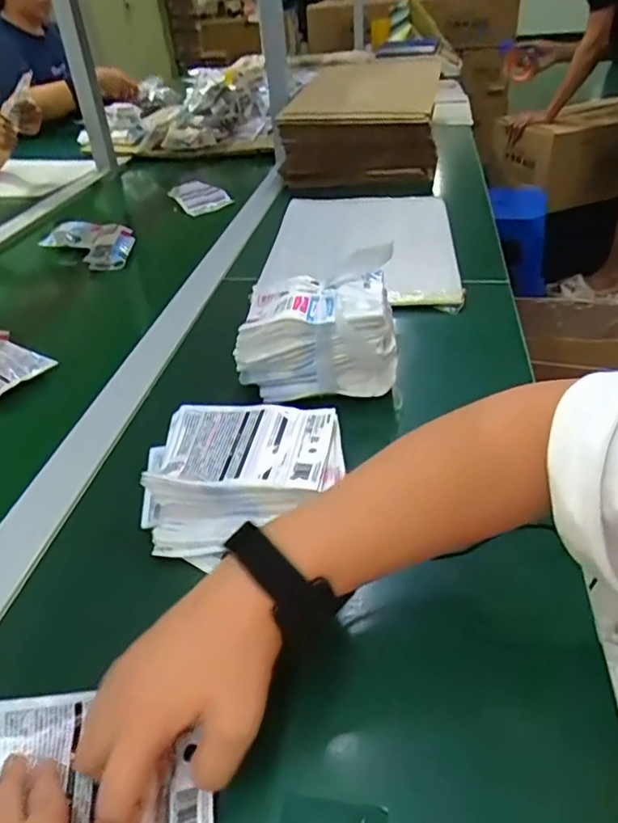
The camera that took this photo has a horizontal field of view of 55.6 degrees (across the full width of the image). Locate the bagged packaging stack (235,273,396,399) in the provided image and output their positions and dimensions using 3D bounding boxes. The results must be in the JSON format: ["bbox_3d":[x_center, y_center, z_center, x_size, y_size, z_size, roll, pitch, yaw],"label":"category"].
[{"bbox_3d":[0.009,-0.080,0.601,0.156,0.088,0.097,-1,37,4],"label":"bagged packaging stack"}]

